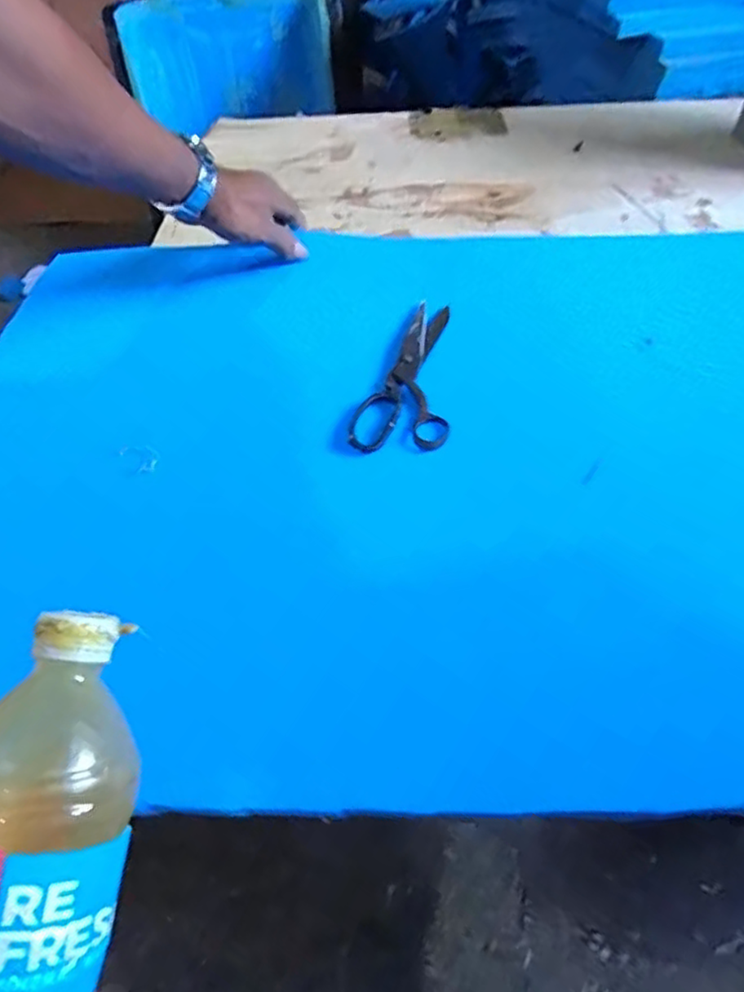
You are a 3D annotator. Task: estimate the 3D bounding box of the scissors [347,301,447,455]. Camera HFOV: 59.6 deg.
[{"bbox_3d":[0.031,-0.104,0.545,0.073,0.018,0.190,6,49,7],"label":"scissors"}]

